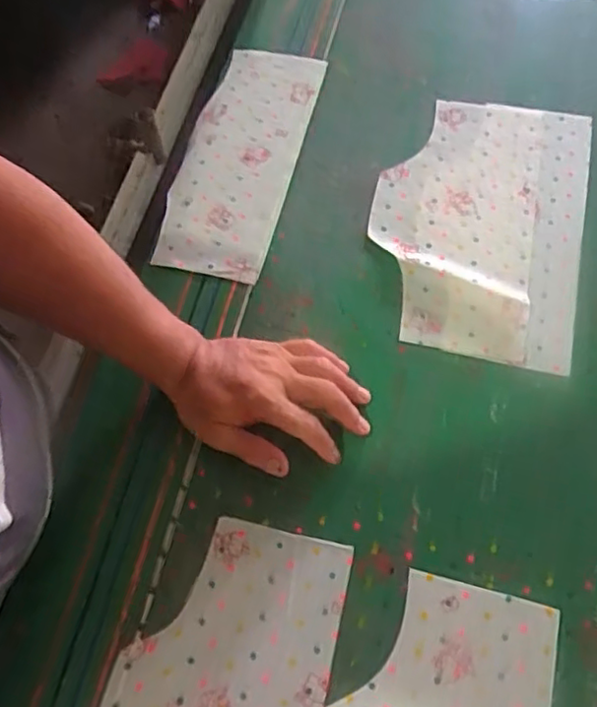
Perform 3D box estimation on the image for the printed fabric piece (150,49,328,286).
[{"bbox_3d":[-0.065,-0.226,0.721,0.128,0.010,0.322,11,65,11],"label":"printed fabric piece"}]

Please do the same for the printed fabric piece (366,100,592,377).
[{"bbox_3d":[0.189,-0.144,0.664,0.210,0.007,0.316,13,66,7],"label":"printed fabric piece"}]

